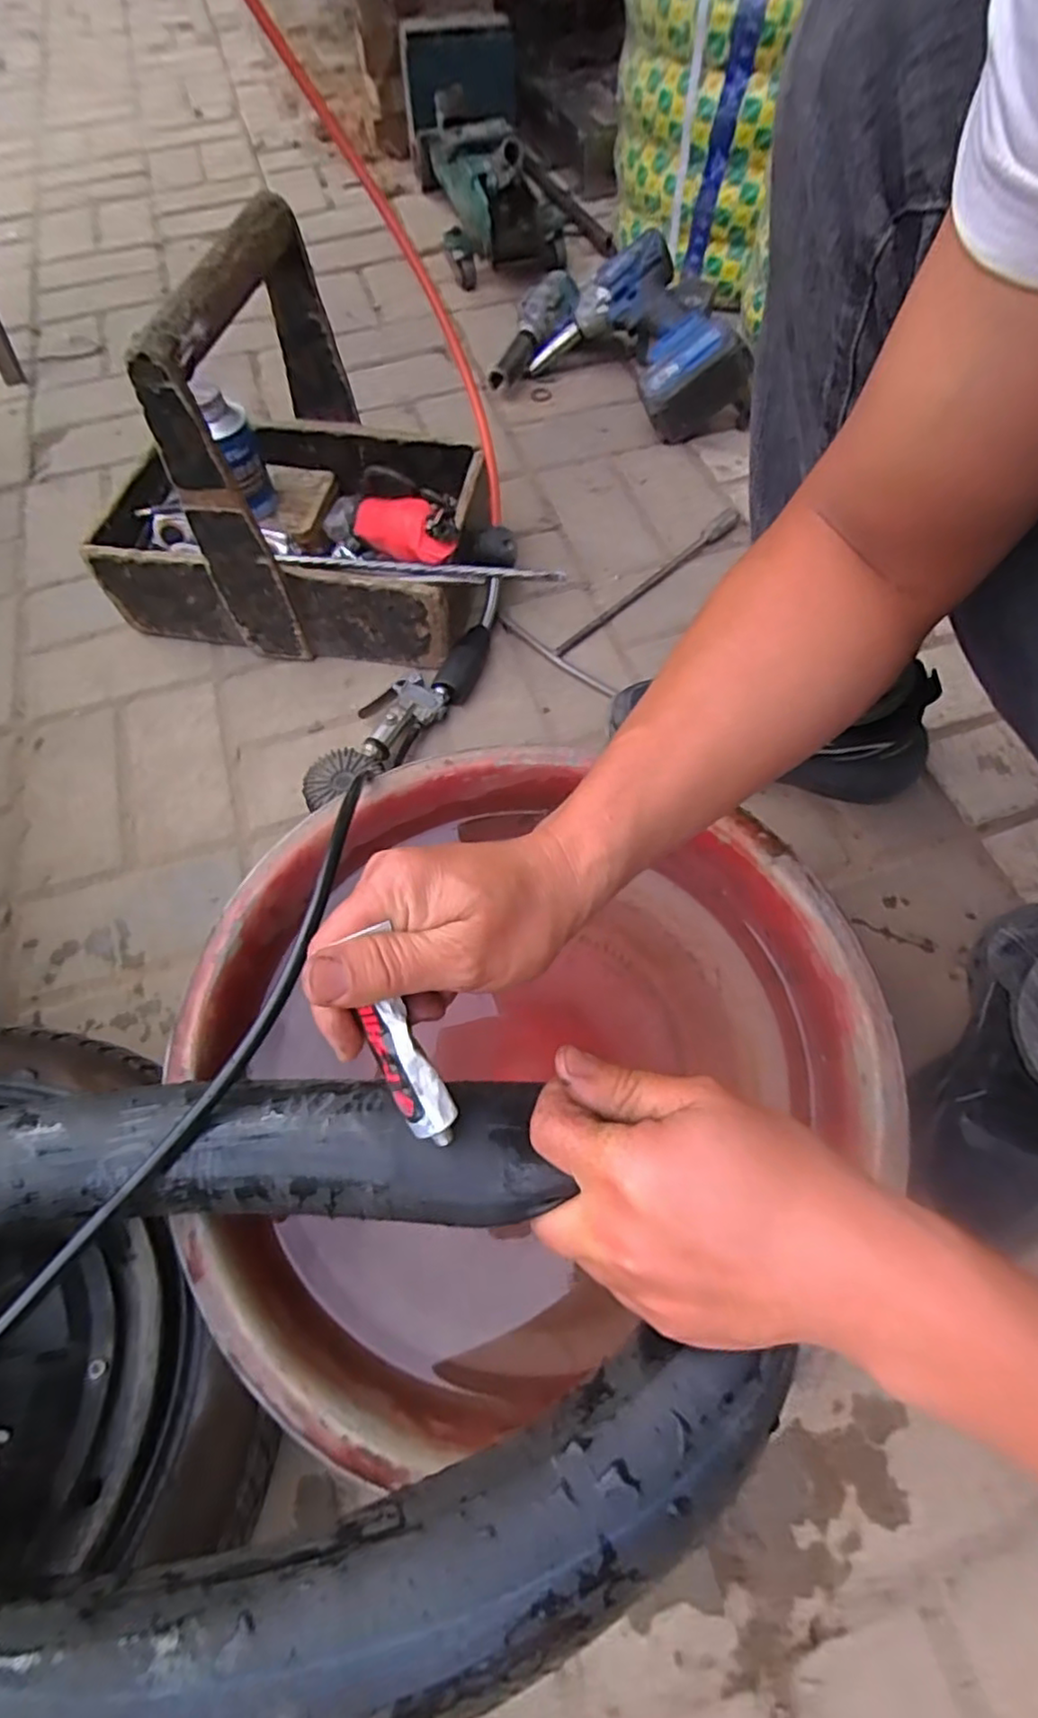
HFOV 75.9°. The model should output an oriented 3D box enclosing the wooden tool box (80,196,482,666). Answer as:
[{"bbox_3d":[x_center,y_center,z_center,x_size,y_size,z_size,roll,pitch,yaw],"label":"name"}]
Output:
[{"bbox_3d":[-0.219,-0.370,0.613,0.344,0.286,0.239,10,65,7],"label":"wooden tool box"}]

